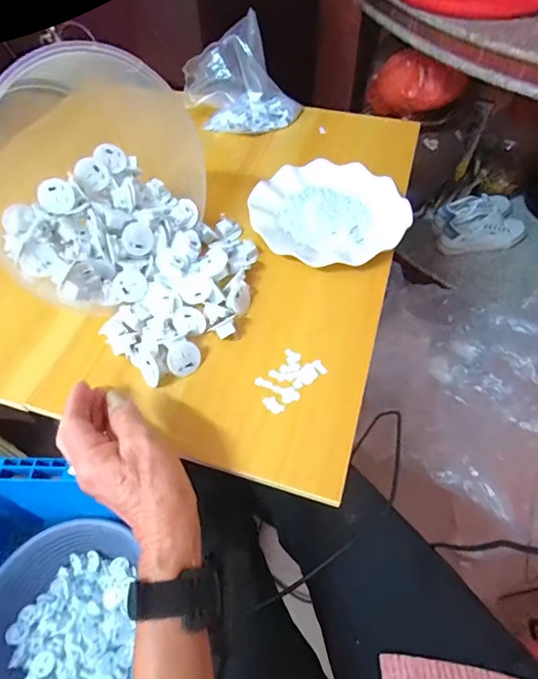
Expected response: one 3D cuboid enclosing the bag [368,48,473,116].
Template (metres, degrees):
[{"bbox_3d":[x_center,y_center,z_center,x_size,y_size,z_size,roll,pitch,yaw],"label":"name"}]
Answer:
[{"bbox_3d":[0.329,-0.588,1.003,0.227,0.116,0.073,35,62,23],"label":"bag"}]

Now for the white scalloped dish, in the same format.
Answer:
[{"bbox_3d":[0.076,-0.157,0.527,0.181,0.028,0.171,0,54,1],"label":"white scalloped dish"}]

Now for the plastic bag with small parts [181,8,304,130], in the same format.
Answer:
[{"bbox_3d":[-0.040,-0.381,0.633,0.153,0.102,0.116,-23,57,-15],"label":"plastic bag with small parts"}]

